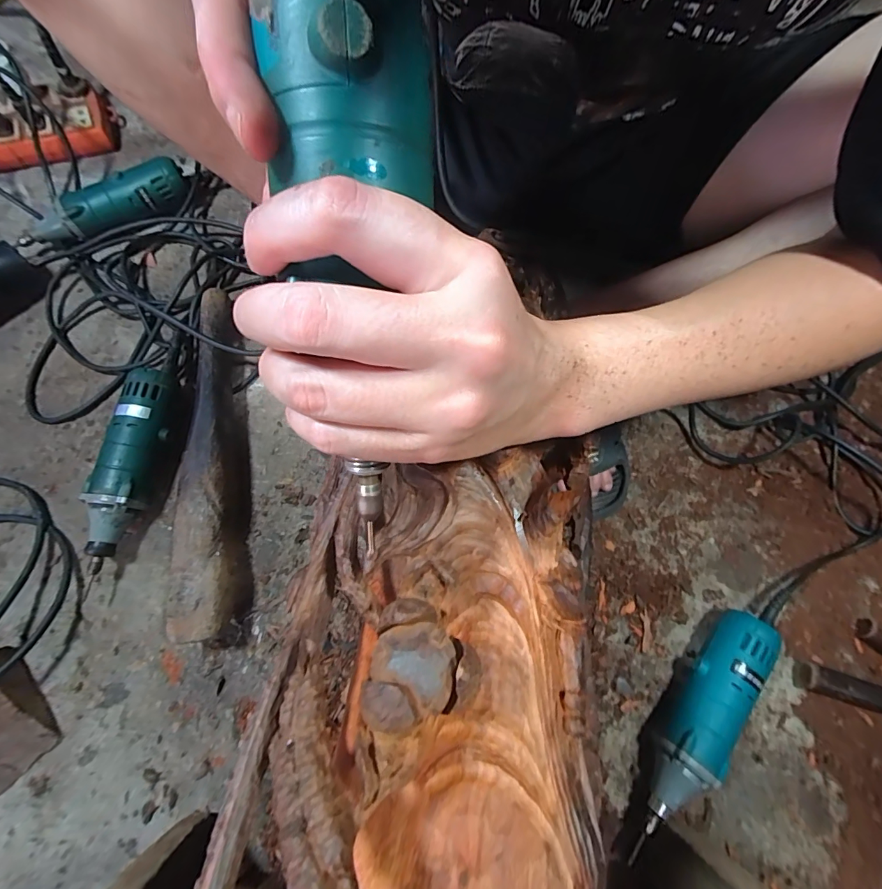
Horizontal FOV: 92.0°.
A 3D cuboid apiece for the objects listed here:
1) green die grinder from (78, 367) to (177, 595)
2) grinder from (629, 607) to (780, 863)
[{"bbox_3d":[-0.320,0.025,0.445,0.045,0.055,0.212,7,70,0],"label":"green die grinder"},{"bbox_3d":[0.243,0.250,0.395,0.051,0.053,0.204,34,72,9],"label":"grinder"}]

